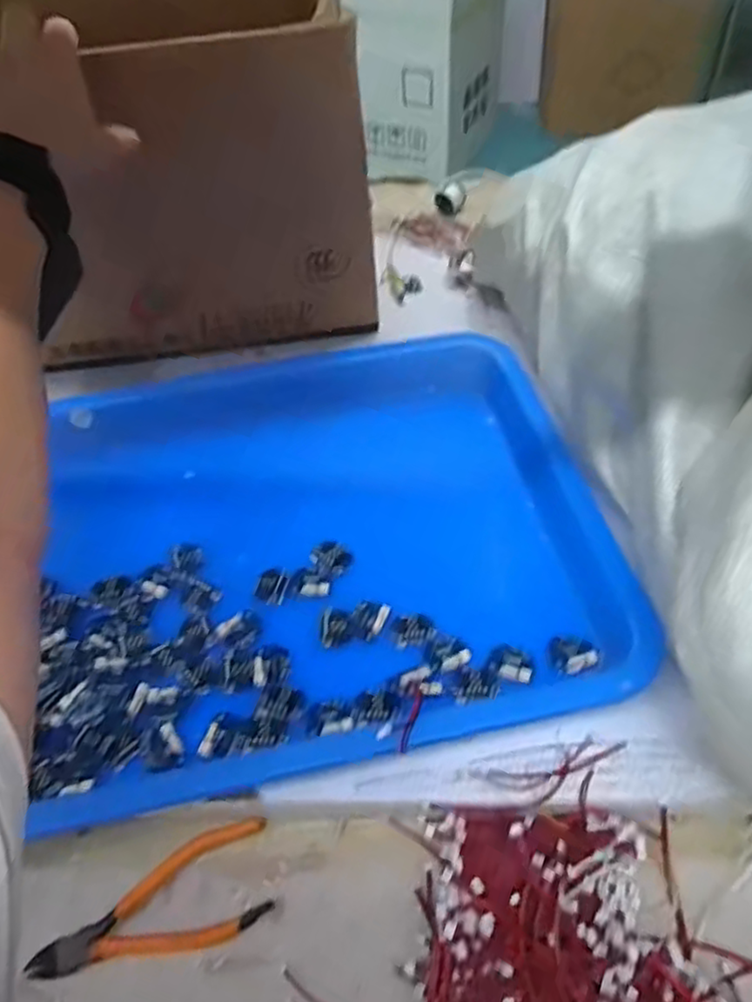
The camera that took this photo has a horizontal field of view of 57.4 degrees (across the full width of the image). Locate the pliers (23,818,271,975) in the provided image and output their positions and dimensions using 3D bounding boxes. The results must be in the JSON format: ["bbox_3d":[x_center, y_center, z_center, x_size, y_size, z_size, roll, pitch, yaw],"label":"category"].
[{"bbox_3d":[-0.122,0.220,0.375,0.128,0.008,0.054,-15,52,-7],"label":"pliers"}]

